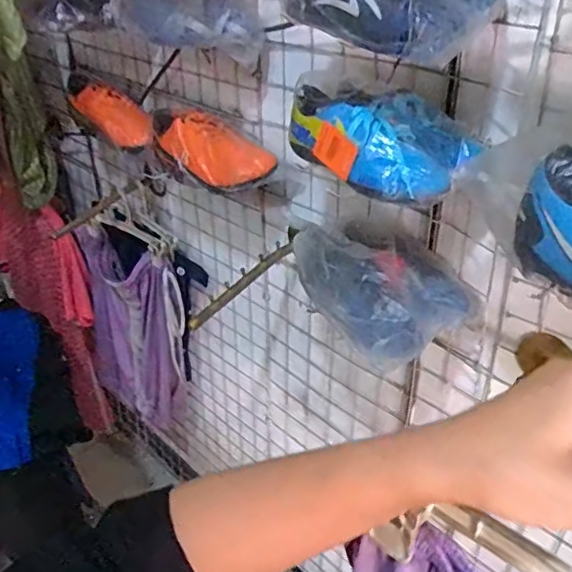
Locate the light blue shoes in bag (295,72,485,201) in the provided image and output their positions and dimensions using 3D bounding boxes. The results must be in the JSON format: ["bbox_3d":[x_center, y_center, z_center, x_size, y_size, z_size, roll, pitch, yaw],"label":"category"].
[{"bbox_3d":[0.106,-0.160,0.586,0.121,0.074,0.191,-25,39,-30],"label":"light blue shoes in bag"}]

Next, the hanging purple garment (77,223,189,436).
[{"bbox_3d":[-0.360,0.107,1.356,0.092,0.503,0.366,-27,40,-32],"label":"hanging purple garment"}]

